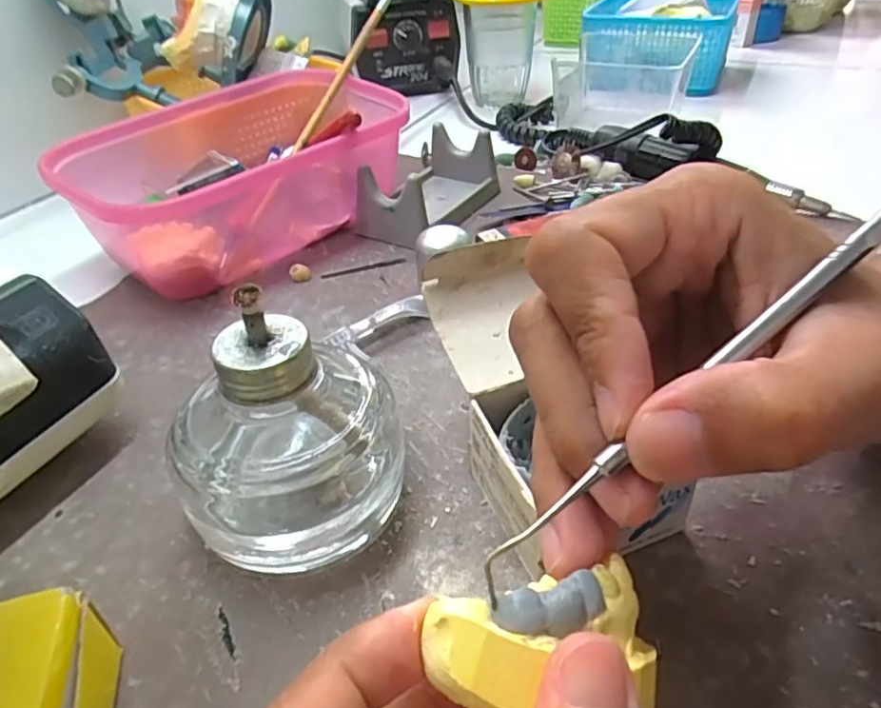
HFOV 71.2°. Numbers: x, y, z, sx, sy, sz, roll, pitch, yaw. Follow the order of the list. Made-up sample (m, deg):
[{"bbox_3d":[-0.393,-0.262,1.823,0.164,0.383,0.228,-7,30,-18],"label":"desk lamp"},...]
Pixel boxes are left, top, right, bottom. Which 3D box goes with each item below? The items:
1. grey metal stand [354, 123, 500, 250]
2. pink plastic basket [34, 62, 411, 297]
[{"bbox_3d":[-0.007,-0.107,0.389,0.063,0.037,0.100,17,45,25],"label":"grey metal stand"},{"bbox_3d":[-0.114,-0.109,0.379,0.194,0.067,0.134,-33,47,-29],"label":"pink plastic basket"}]

